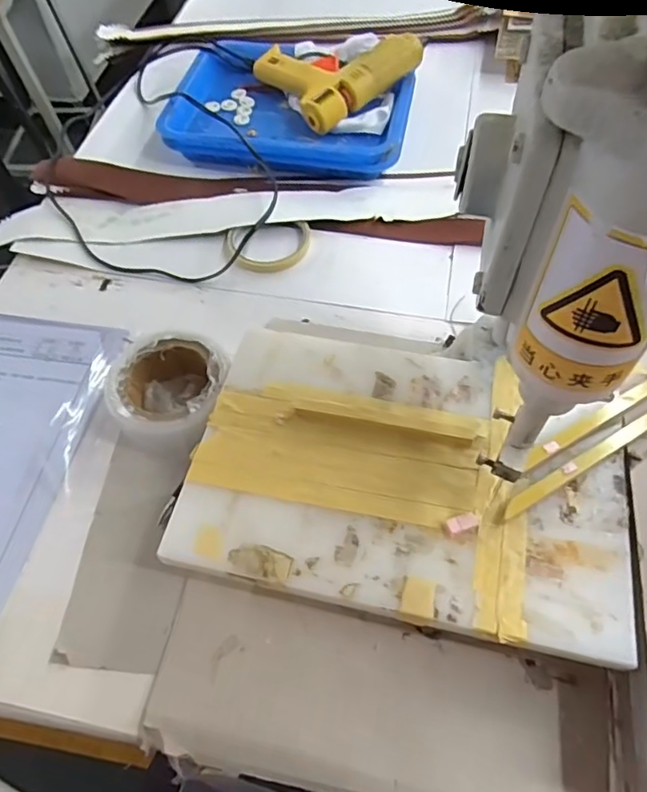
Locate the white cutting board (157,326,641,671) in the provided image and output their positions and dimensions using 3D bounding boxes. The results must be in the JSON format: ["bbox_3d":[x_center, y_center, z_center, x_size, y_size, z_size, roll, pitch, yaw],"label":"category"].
[{"bbox_3d":[0.059,0.051,0.400,0.297,0.011,0.199,11,59,8],"label":"white cutting board"}]

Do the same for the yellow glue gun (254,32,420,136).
[{"bbox_3d":[0.021,-0.406,0.704,0.163,0.046,0.152,-34,62,-3],"label":"yellow glue gun"}]

